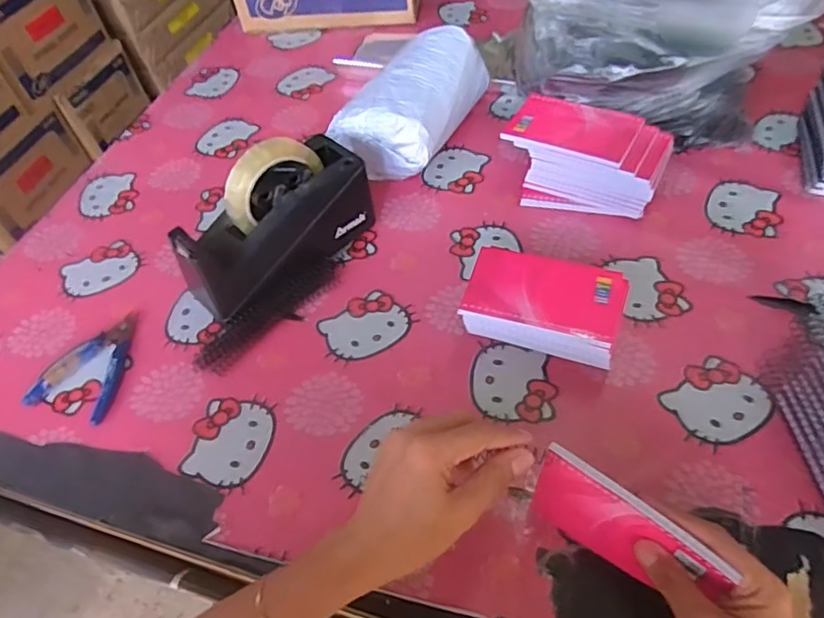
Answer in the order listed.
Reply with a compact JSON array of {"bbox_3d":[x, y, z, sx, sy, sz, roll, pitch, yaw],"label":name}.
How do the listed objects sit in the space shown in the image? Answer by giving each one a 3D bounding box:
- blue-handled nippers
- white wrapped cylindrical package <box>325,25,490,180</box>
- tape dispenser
[{"bbox_3d":[-0.297,0.049,0.555,0.078,0.010,0.113,10,52,14],"label":"blue-handled nippers"},{"bbox_3d":[0.004,-0.240,0.696,0.117,0.106,0.187,20,55,22],"label":"white wrapped cylindrical package"},{"bbox_3d":[-0.133,-0.088,0.577,0.197,0.122,0.082,-34,55,-21],"label":"tape dispenser"}]

